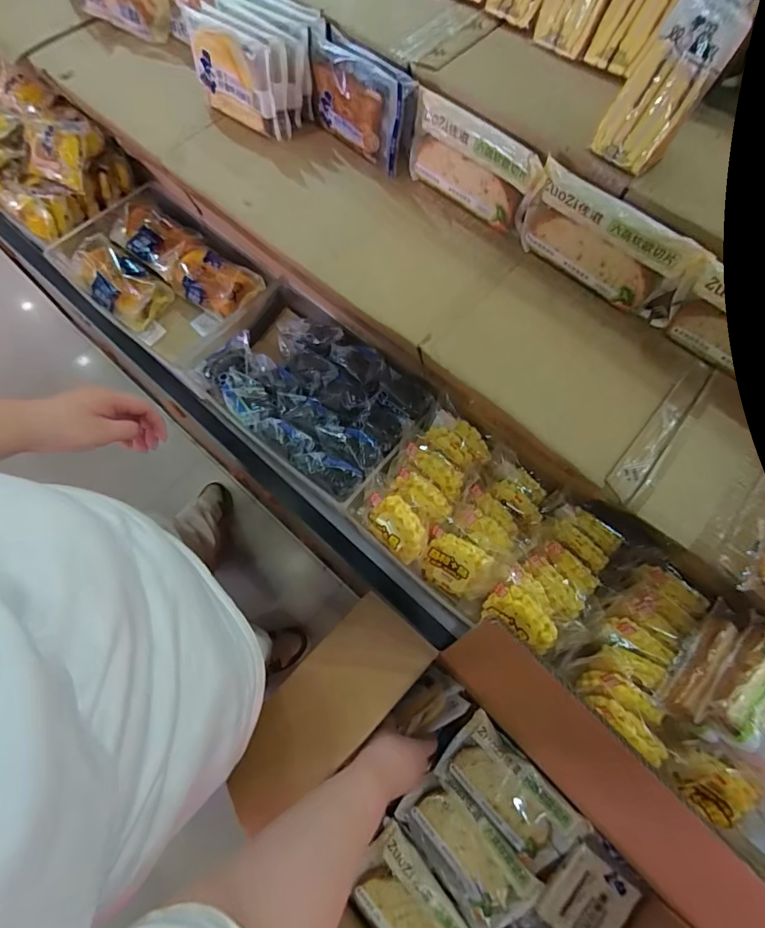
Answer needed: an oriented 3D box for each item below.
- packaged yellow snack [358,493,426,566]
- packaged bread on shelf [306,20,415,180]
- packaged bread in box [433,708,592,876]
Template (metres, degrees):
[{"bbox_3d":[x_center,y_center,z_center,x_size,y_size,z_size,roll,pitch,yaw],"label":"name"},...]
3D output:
[{"bbox_3d":[0.018,0.070,0.545,0.051,0.039,0.084,-39,75,-14],"label":"packaged yellow snack"},{"bbox_3d":[-0.029,-0.444,0.576,0.153,0.097,0.043,43,74,13],"label":"packaged bread on shelf"},{"bbox_3d":[0.173,0.446,0.627,0.187,0.029,0.093,43,74,13],"label":"packaged bread in box"}]

